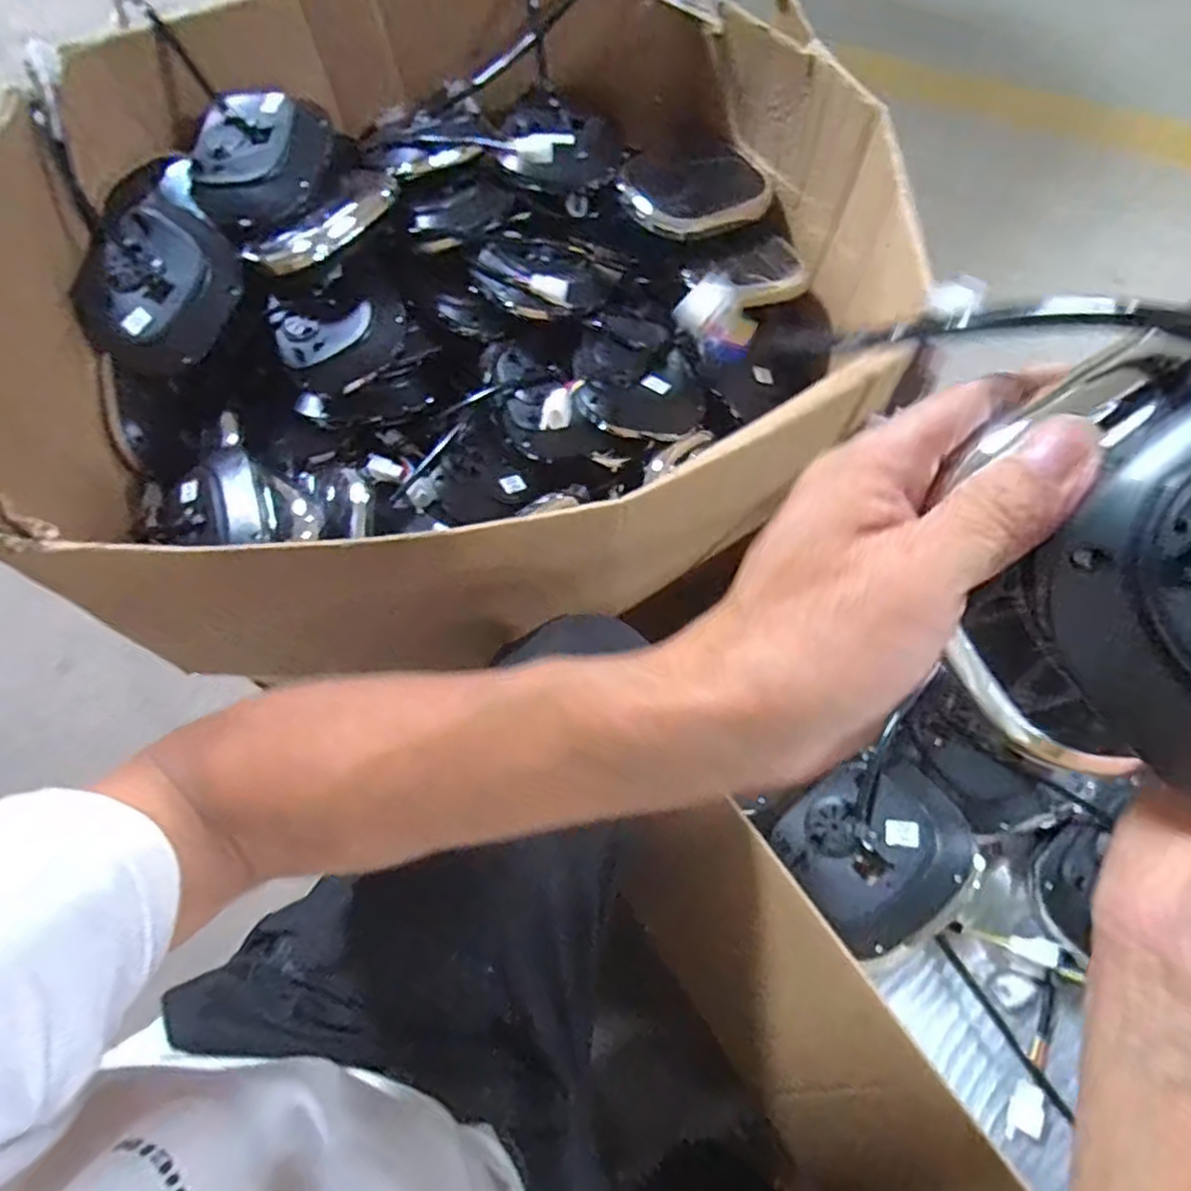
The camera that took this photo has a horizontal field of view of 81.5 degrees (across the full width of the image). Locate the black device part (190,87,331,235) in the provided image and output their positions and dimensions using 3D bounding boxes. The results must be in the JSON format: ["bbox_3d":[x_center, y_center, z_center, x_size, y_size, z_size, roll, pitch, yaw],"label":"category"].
[{"bbox_3d":[-0.290,-0.374,0.610,0.104,0.071,0.115,10,70,7],"label":"black device part"}]

